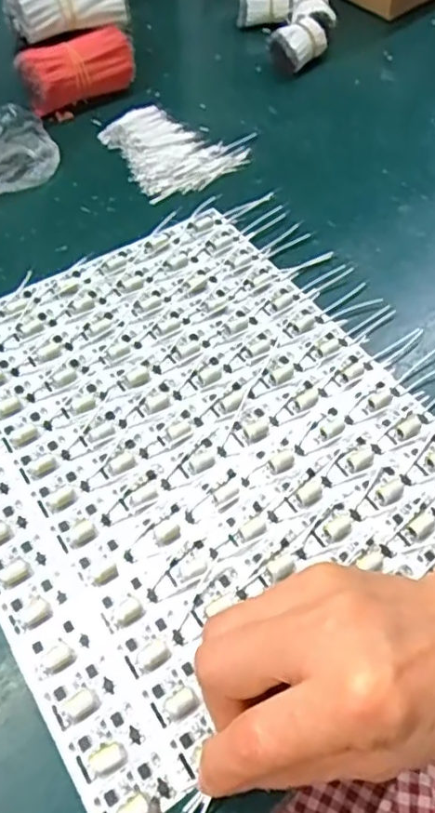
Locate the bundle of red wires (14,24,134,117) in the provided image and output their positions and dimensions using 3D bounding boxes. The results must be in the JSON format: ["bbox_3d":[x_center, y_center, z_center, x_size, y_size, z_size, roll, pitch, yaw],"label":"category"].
[{"bbox_3d":[-0.114,-0.276,0.500,0.097,0.042,0.039,-29,60,-19],"label":"bundle of red wires"}]

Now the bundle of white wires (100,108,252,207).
[{"bbox_3d":[-0.030,-0.208,0.476,0.100,0.008,0.107,-25,58,-17],"label":"bundle of white wires"}]

